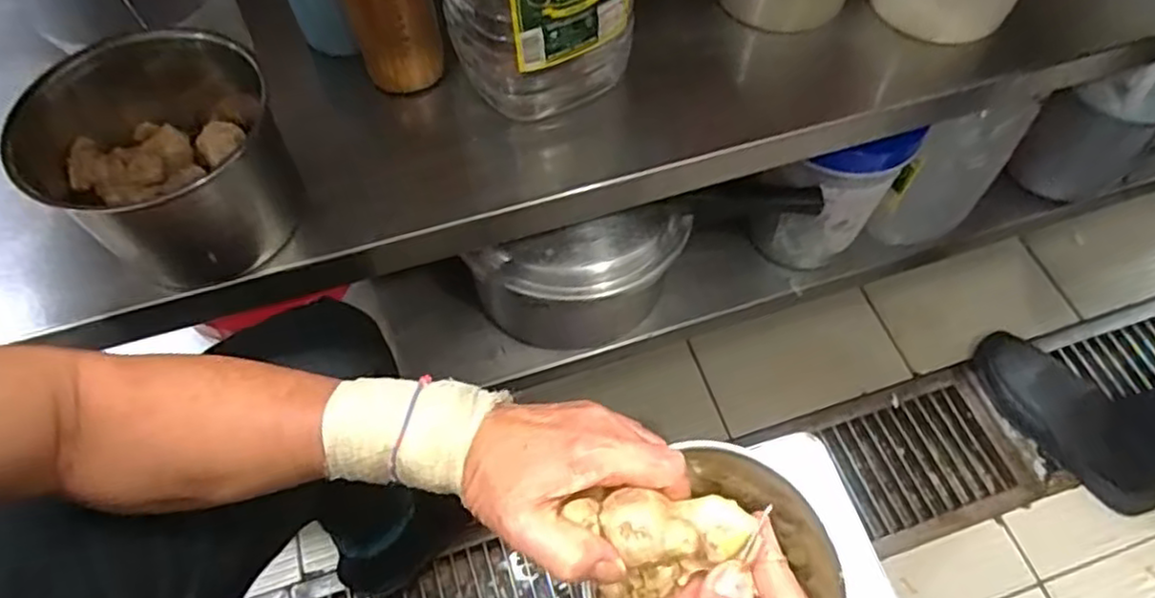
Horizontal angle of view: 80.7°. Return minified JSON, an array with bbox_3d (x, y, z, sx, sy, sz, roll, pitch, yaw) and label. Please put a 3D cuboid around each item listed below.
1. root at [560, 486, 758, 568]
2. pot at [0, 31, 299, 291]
[{"bbox_3d":[0.046,0.122,0.363,0.097,0.022,0.036,3,62,-1],"label":"root"},{"bbox_3d":[-0.286,-0.095,0.488,0.148,0.115,0.160,-11,63,-6],"label":"pot"}]

